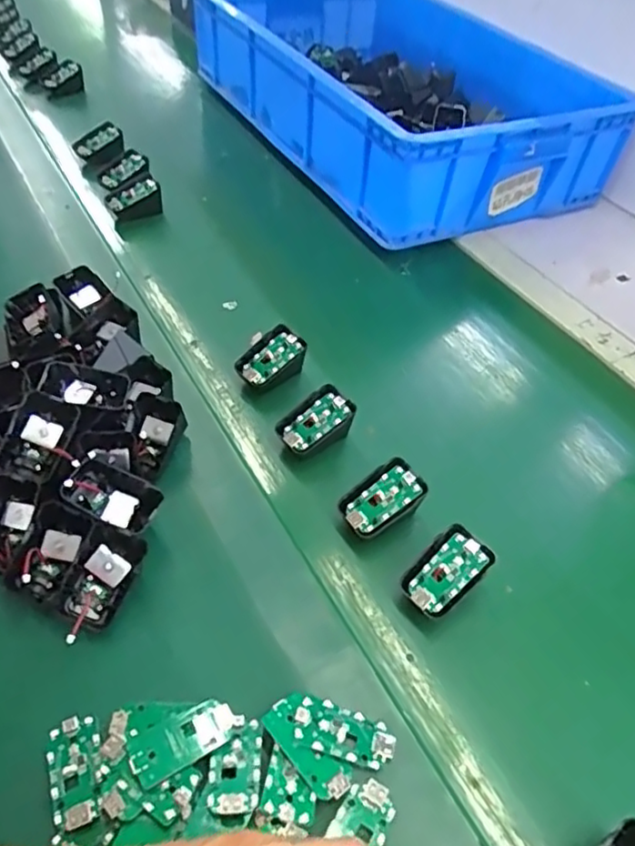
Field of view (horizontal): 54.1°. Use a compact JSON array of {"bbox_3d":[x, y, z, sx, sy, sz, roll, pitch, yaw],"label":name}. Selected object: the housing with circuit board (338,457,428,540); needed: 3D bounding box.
[{"bbox_3d":[0.053,0.066,0.511,0.064,0.039,0.044,-27,56,-26],"label":"housing with circuit board"}]

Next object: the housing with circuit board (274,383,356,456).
[{"bbox_3d":[-0.002,0.003,0.565,0.069,0.041,0.044,-24,55,-24],"label":"housing with circuit board"}]

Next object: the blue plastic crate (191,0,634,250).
[{"bbox_3d":[0.086,-0.550,0.987,0.404,0.126,0.716,-17,52,-19],"label":"blue plastic crate"}]

